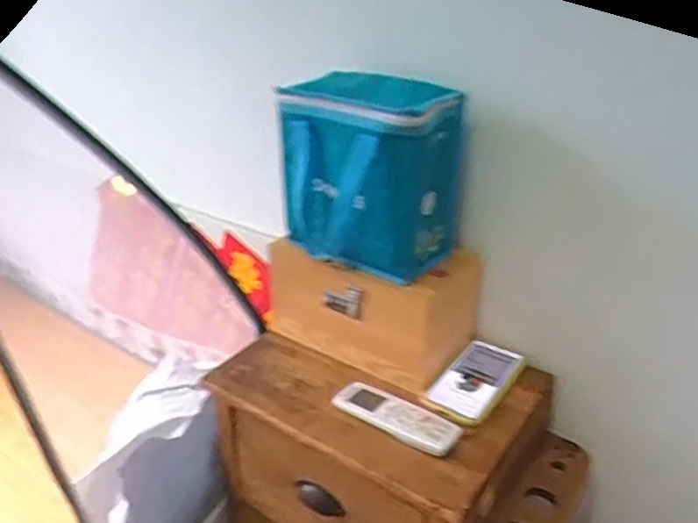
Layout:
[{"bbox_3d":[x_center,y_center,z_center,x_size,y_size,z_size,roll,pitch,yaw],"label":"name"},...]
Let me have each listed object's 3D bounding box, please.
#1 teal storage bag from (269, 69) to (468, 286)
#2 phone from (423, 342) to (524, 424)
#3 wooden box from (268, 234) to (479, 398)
[{"bbox_3d":[0.024,-0.118,0.799,0.131,0.217,0.199,-24,36,-38],"label":"teal storage bag"},{"bbox_3d":[0.167,0.161,0.823,0.081,0.018,0.169,18,33,32],"label":"phone"},{"bbox_3d":[0.035,0.046,0.894,0.277,0.148,0.159,17,32,30],"label":"wooden box"}]

